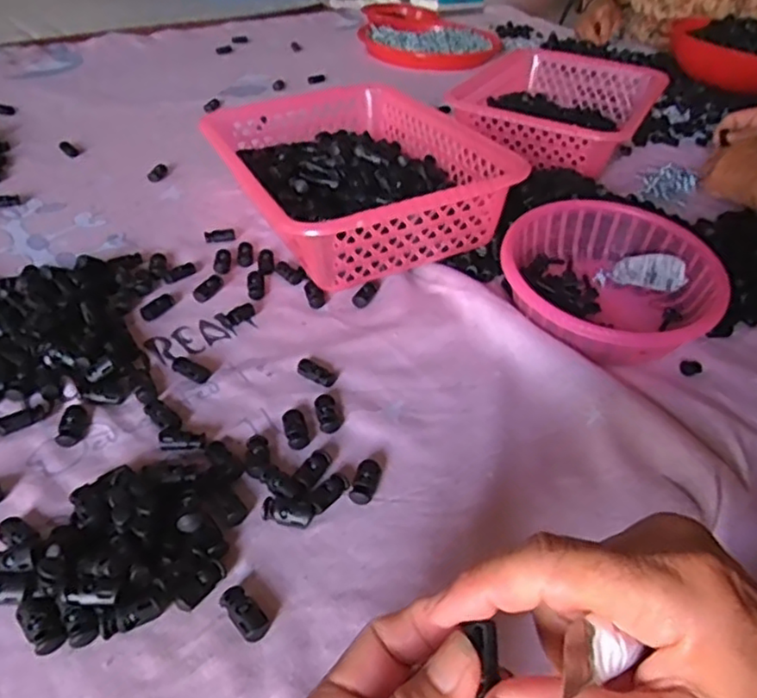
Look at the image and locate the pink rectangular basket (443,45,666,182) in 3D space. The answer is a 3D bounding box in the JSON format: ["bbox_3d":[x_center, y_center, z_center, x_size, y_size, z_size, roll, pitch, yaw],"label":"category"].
[{"bbox_3d":[0.227,-0.302,0.833,0.210,0.069,0.279,23,41,22],"label":"pink rectangular basket"}]

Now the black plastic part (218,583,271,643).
[{"bbox_3d":[-0.066,0.128,0.322,0.014,0.008,0.032,-25,47,-33],"label":"black plastic part"}]

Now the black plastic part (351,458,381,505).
[{"bbox_3d":[-0.008,0.079,0.390,0.013,0.009,0.028,12,38,8],"label":"black plastic part"}]

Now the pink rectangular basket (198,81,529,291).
[{"bbox_3d":[-0.032,-0.165,0.620,0.208,0.098,0.284,-14,42,-23],"label":"pink rectangular basket"}]

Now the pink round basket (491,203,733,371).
[{"bbox_3d":[0.183,-0.053,0.534,0.164,0.062,0.156,1,38,-6],"label":"pink round basket"}]

